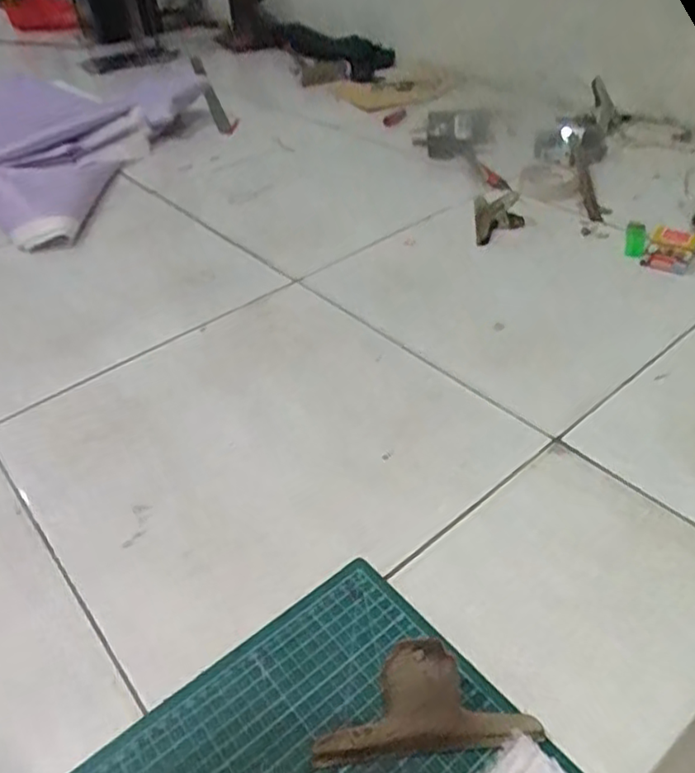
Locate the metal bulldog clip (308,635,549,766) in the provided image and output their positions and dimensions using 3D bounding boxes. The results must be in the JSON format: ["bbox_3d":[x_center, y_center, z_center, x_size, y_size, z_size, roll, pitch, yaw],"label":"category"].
[{"bbox_3d":[0.047,0.193,0.398,0.138,0.043,0.056,-5,40,0],"label":"metal bulldog clip"}]

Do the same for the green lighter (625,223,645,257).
[{"bbox_3d":[0.380,-0.193,0.839,0.023,0.007,0.091,11,43,19],"label":"green lighter"}]

